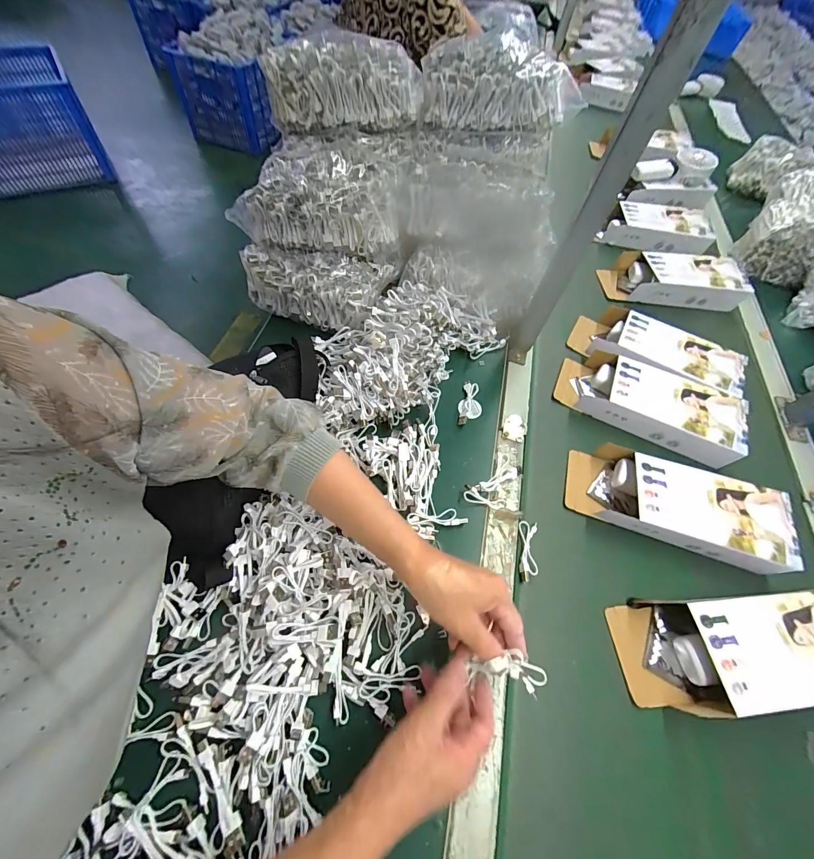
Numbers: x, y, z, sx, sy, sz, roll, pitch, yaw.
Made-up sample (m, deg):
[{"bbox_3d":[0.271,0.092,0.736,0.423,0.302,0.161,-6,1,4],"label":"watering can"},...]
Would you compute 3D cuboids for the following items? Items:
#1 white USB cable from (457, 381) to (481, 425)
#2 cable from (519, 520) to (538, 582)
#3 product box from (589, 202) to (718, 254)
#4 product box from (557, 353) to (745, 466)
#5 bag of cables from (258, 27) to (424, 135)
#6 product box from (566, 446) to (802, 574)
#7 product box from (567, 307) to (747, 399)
[{"bbox_3d":[0.095,-0.039,0.539,0.033,0.021,0.077,15,58,6],"label":"white USB cable"},{"bbox_3d":[0.149,0.150,0.450,0.021,0.015,0.072,8,57,2],"label":"cable"},{"bbox_3d":[0.535,-0.444,0.797,0.219,0.055,0.102,10,57,3],"label":"product box"},{"bbox_3d":[0.363,-0.044,0.552,0.251,0.053,0.103,25,60,12],"label":"product box"},{"bbox_3d":[-0.095,-0.520,0.551,0.221,0.100,0.105,-14,59,-12],"label":"bag of cables"},{"bbox_3d":[0.343,0.096,0.468,0.255,0.047,0.102,19,58,9],"label":"product box"},{"bbox_3d":[0.405,-0.126,0.604,0.250,0.053,0.114,27,60,14],"label":"product box"}]

